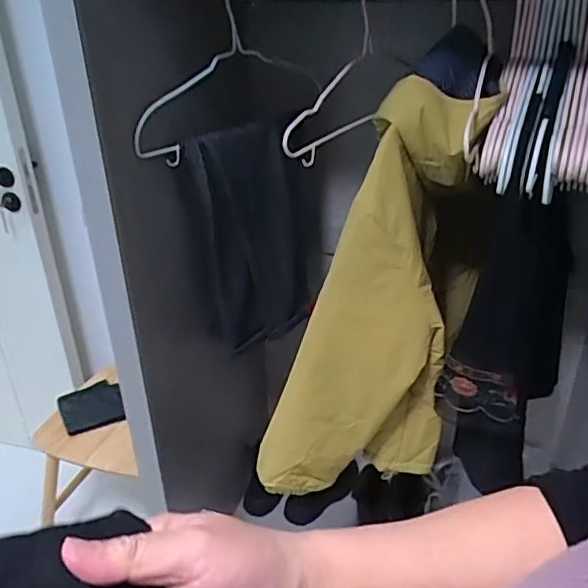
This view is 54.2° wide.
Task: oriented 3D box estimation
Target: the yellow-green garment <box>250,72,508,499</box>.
[{"bbox_3d":[0.126,0.033,0.851,0.168,0.646,0.292,21,14,36],"label":"yellow-green garment"}]

